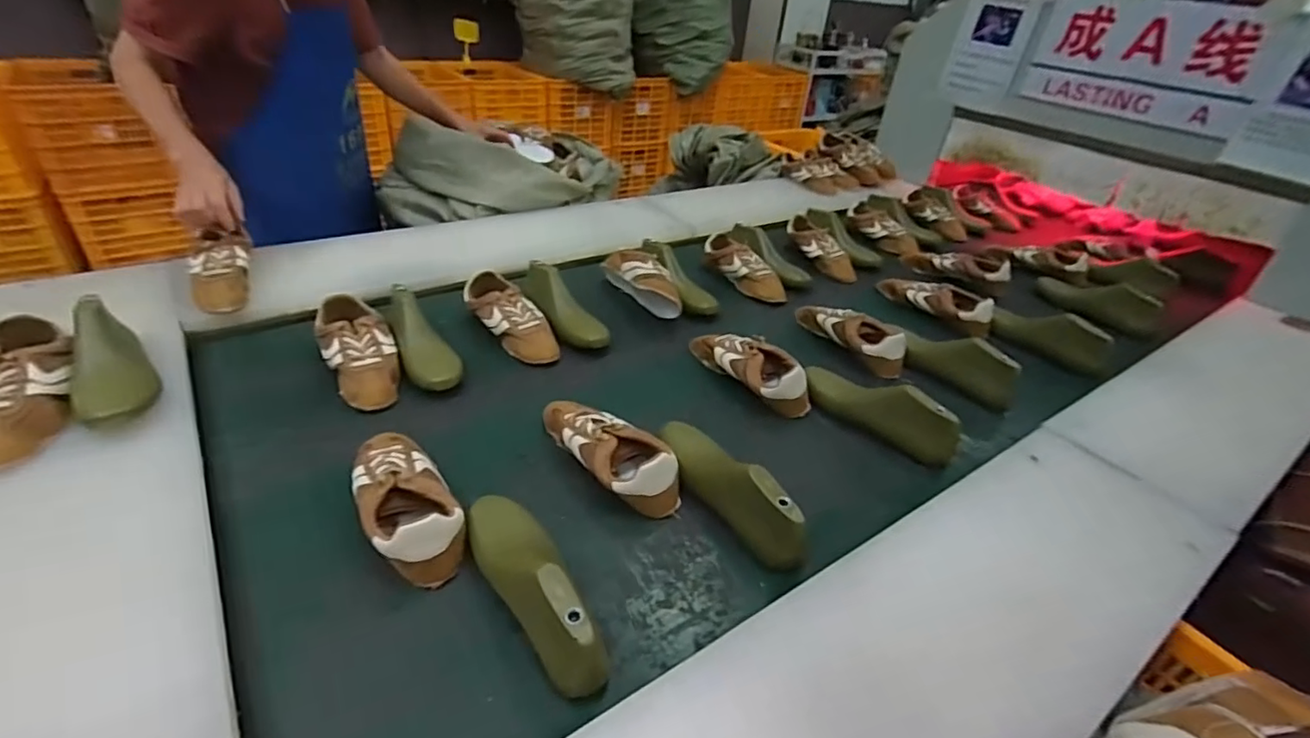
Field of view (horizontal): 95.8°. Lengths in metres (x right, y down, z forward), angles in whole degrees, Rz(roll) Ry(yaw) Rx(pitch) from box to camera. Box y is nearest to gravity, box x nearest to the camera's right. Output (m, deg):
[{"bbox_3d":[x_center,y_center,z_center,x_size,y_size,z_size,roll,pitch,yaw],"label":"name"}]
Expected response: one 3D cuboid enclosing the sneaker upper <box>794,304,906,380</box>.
[{"bbox_3d":[0.361,-0.071,1.108,0.090,0.072,0.242,-18,43,-30],"label":"sneaker upper"}]

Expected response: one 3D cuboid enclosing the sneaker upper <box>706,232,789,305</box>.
[{"bbox_3d":[0.201,-0.222,1.308,0.080,0.064,0.237,-27,61,-37],"label":"sneaker upper"}]

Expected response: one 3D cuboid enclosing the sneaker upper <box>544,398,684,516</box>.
[{"bbox_3d":[-0.064,0.107,0.779,0.091,0.075,0.236,-27,48,-37],"label":"sneaker upper"}]

